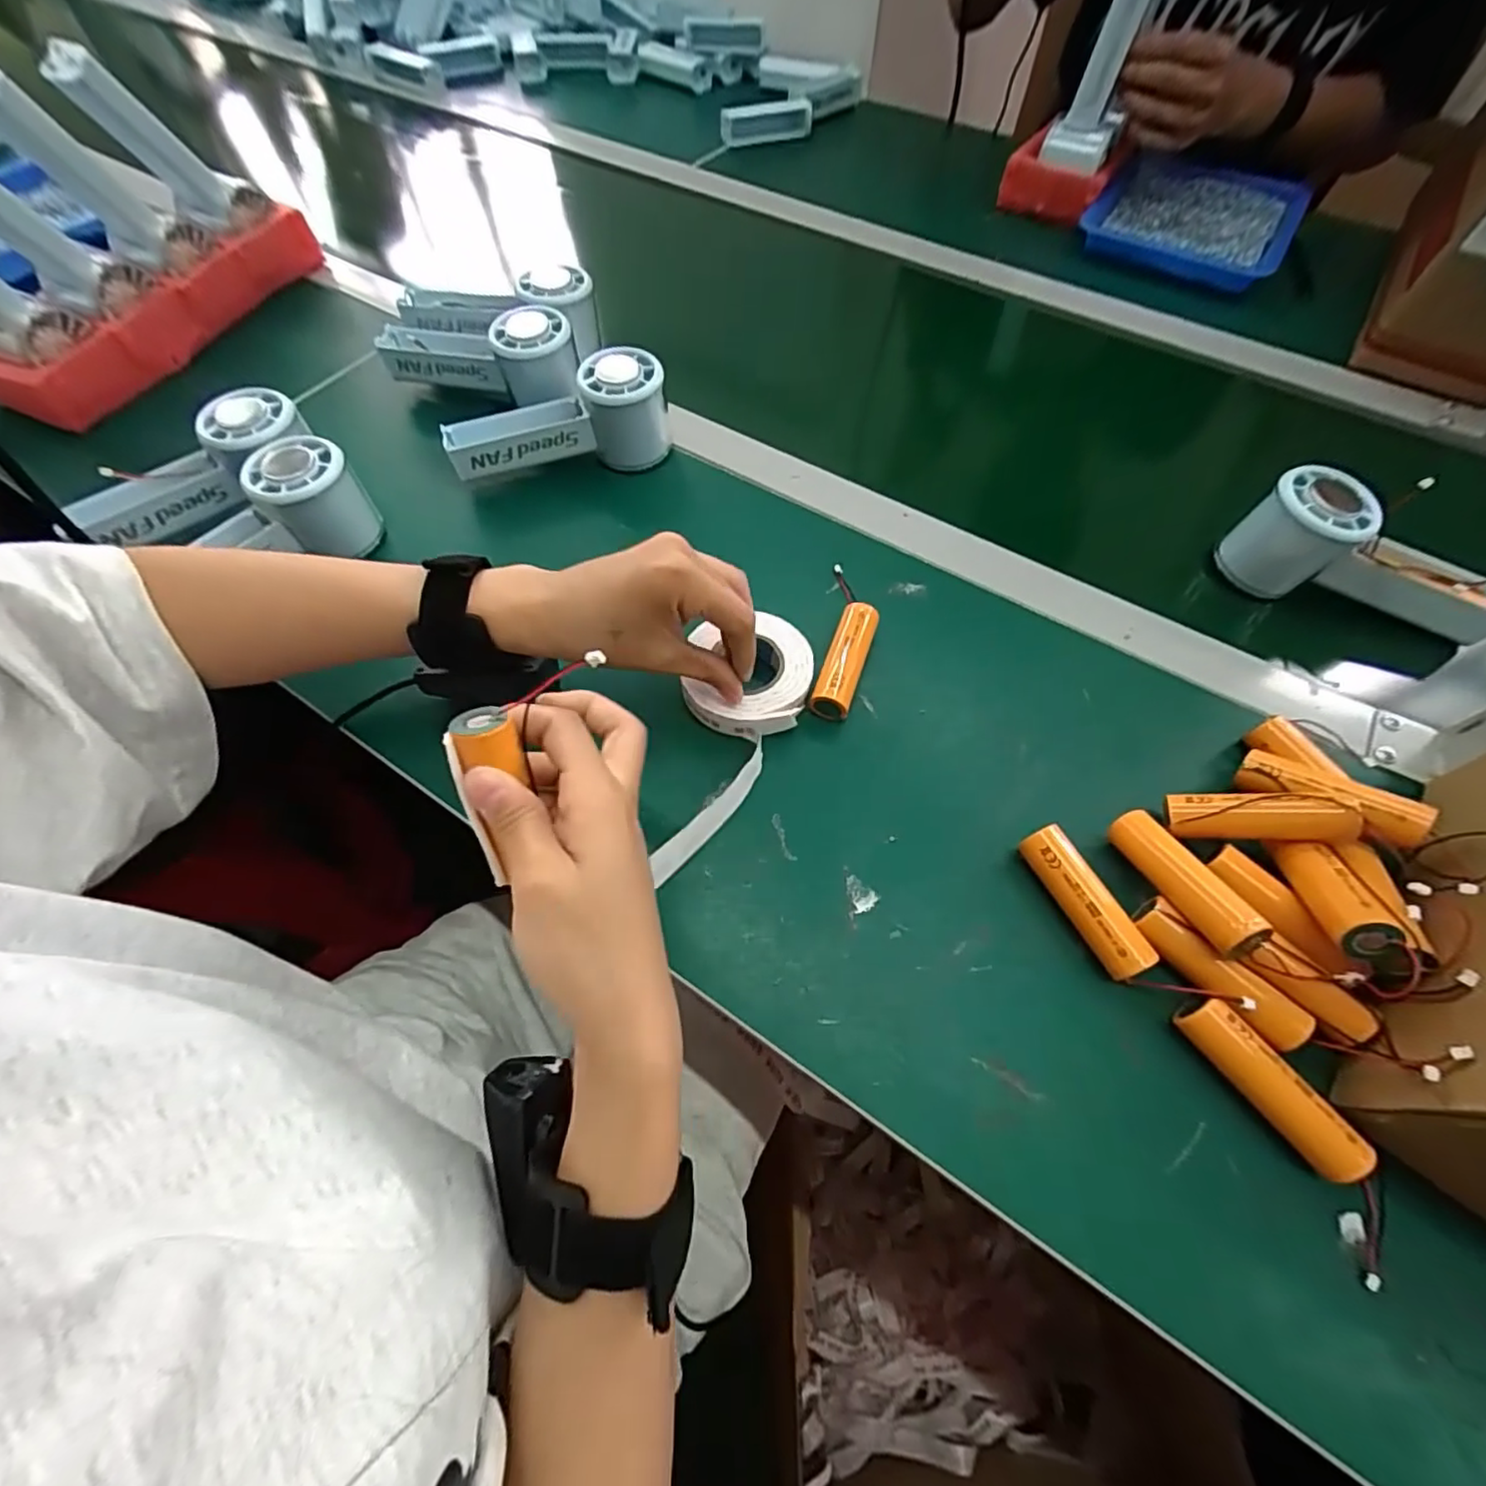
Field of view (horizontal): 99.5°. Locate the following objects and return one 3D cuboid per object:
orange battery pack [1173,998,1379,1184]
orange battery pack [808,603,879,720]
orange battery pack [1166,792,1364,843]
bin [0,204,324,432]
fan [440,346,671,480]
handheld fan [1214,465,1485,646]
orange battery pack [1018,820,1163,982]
[{"bbox_3d":[0.216,0.141,0.261,0.019,0.021,0.073,-31,65,-16],"label":"orange battery pack"},{"bbox_3d":[0.059,-0.047,0.363,0.022,0.025,0.069,18,63,10],"label":"orange battery pack"},{"bbox_3d":[0.244,0.035,0.299,0.072,0.014,0.020,-1,59,24],"label":"orange battery pack"},{"bbox_3d":[-0.472,-0.361,0.517,0.079,0.043,0.274,18,62,9],"label":"bin"},{"bbox_3d":[-0.127,-0.222,0.437,0.149,0.064,0.045,-9,61,-5],"label":"fan"},{"bbox_3d":[0.384,-0.112,0.378,0.152,0.059,0.044,22,64,12],"label":"handheld fan"},{"bbox_3d":[0.159,0.075,0.296,0.019,0.023,0.071,-25,64,-13],"label":"orange battery pack"}]

